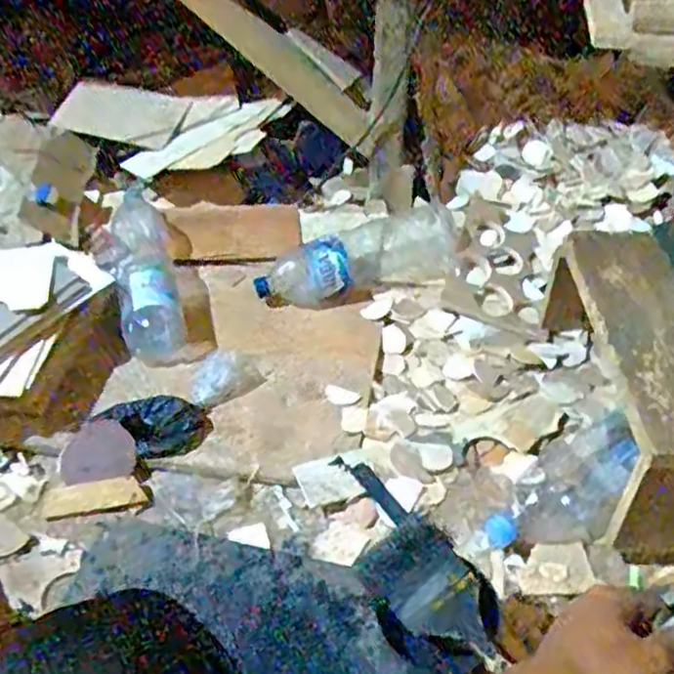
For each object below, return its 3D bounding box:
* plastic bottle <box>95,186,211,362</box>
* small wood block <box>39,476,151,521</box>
[{"bbox_3d":[-0.297,-0.102,1.084,0.108,0.094,0.345,-16,46,-16],"label":"plastic bottle"},{"bbox_3d":[-0.297,0.197,0.867,0.120,0.015,0.040,-8,55,-6],"label":"small wood block"}]

